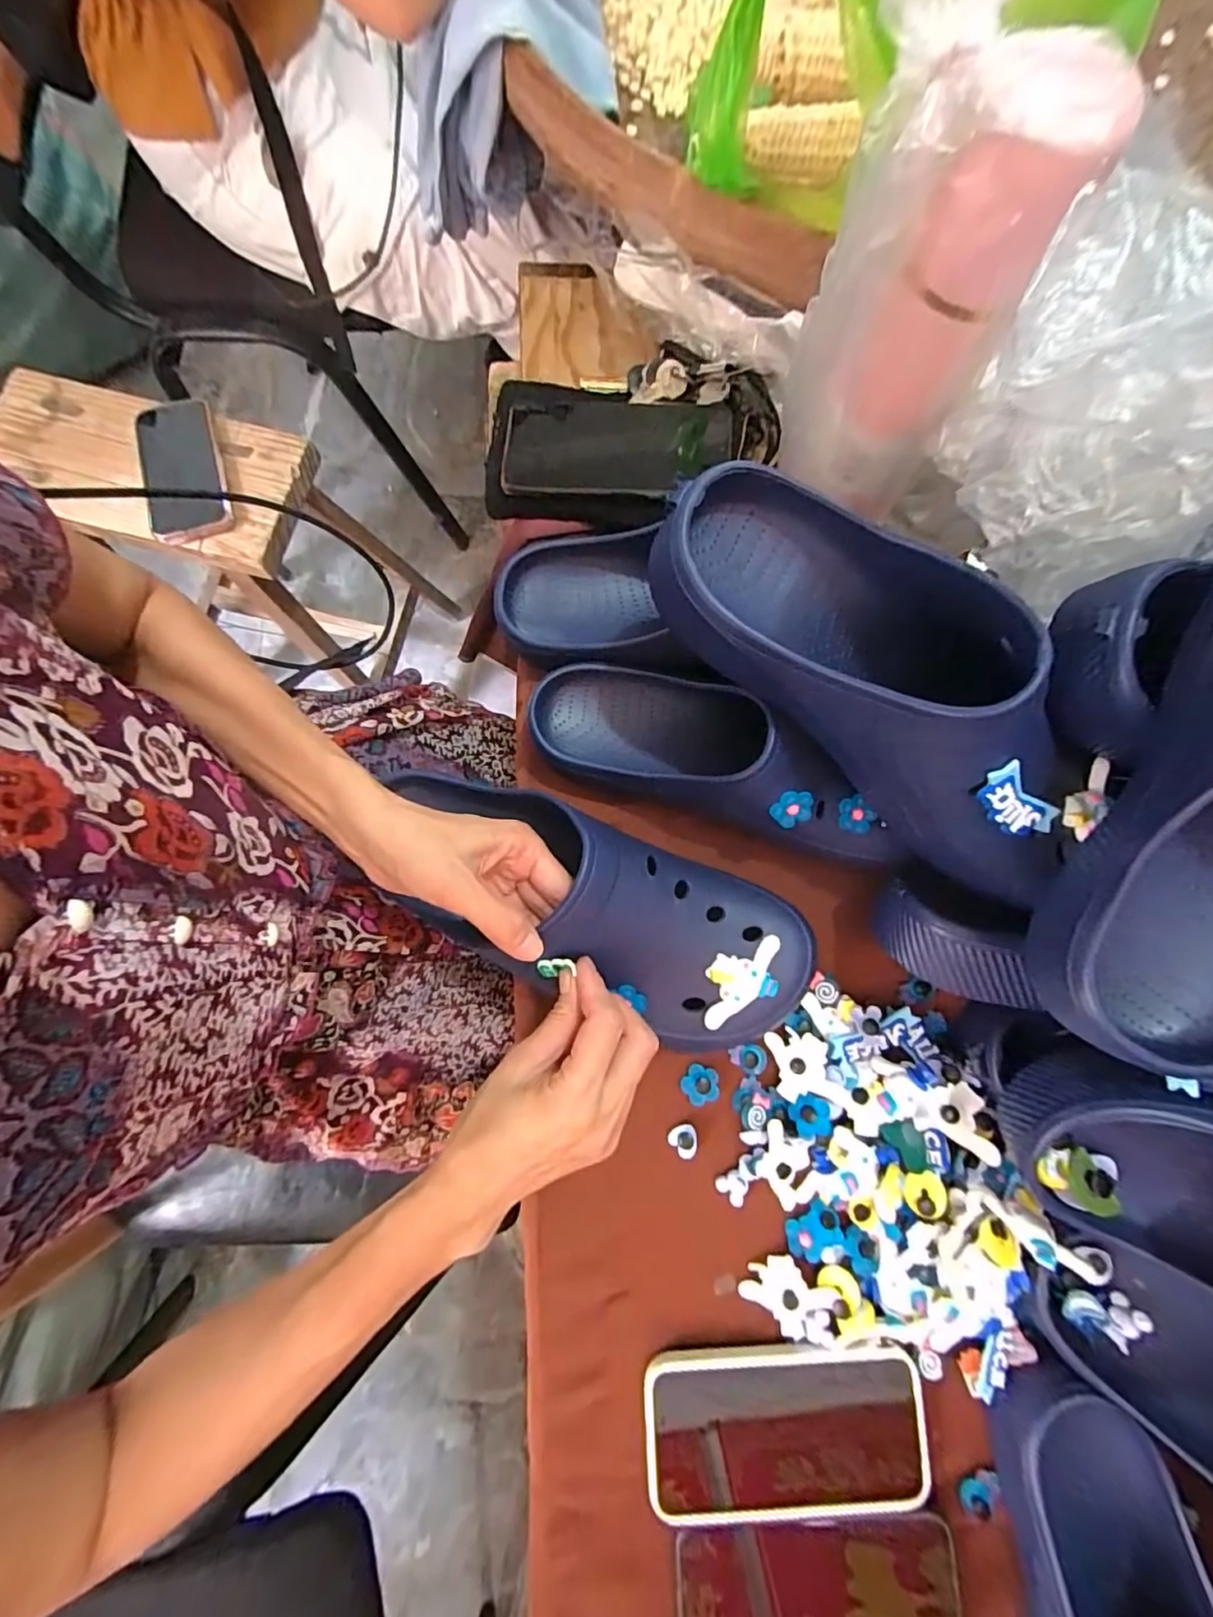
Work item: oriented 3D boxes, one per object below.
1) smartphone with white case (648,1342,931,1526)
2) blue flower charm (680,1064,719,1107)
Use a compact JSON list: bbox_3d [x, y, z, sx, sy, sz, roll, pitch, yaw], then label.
[{"bbox_3d":[0.107,0.374,0.336,0.167,0.013,0.087,-2,80,0],"label":"smartphone with white case"},{"bbox_3d":[0.063,0.183,0.370,0.024,0.004,0.025,0,80,1],"label":"blue flower charm"}]

